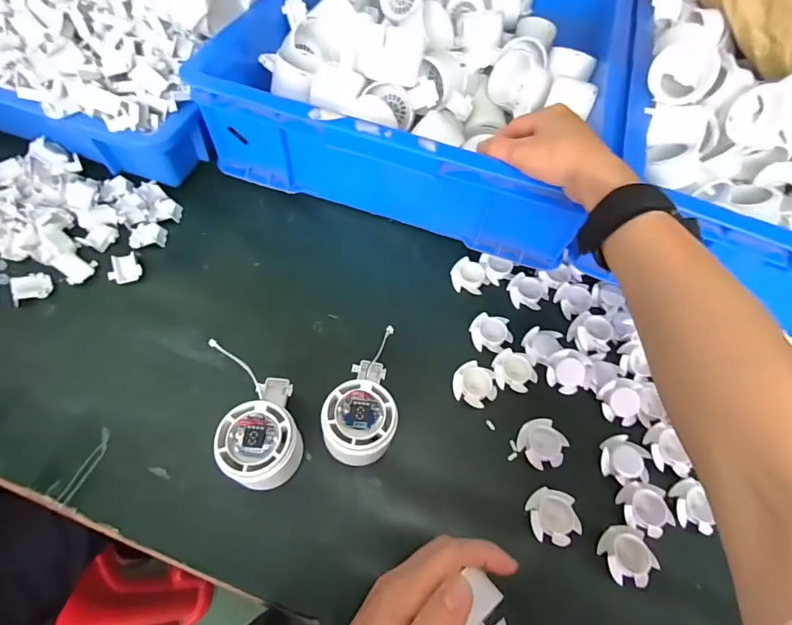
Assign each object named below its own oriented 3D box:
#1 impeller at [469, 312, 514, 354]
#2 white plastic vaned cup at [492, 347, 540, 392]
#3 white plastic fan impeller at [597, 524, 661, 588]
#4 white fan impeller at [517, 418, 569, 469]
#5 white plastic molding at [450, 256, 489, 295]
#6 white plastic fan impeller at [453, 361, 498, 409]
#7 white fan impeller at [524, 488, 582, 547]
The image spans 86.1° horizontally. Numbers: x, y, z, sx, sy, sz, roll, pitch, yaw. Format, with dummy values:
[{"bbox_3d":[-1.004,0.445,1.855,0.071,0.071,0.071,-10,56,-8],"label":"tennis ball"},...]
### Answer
[{"bbox_3d":[0.094,0.021,0.421,0.041,0.008,0.037,17,62,6],"label":"impeller"},{"bbox_3d":[0.112,0.054,0.400,0.040,0.007,0.038,1,63,-2],"label":"white plastic vaned cup"},{"bbox_3d":[0.180,0.188,0.328,0.037,0.010,0.039,-8,63,-8],"label":"white plastic fan impeller"},{"bbox_3d":[0.127,0.115,0.370,0.037,0.012,0.041,-28,67,-17],"label":"white fan impeller"},{"bbox_3d":[0.078,-0.039,0.453,0.038,0.010,0.037,8,62,1],"label":"white plastic molding"},{"bbox_3d":[0.073,0.067,0.392,0.040,0.007,0.037,32,65,13],"label":"white plastic fan impeller"},{"bbox_3d":[0.125,0.163,0.338,0.037,0.012,0.041,-6,62,-6],"label":"white fan impeller"}]

